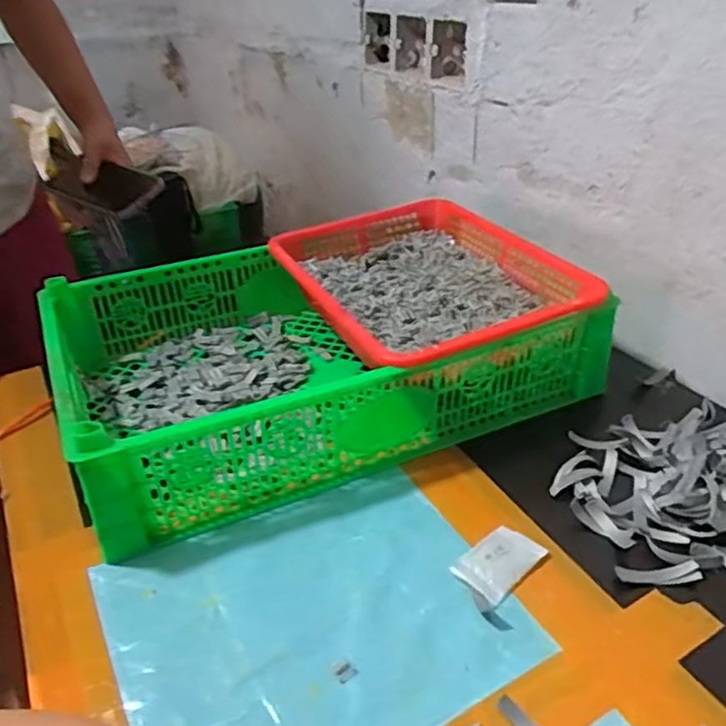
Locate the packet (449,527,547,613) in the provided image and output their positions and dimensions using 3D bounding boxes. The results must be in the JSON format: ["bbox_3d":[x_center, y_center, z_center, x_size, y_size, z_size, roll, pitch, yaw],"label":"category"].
[{"bbox_3d":[0.093,0.140,0.466,0.071,0.012,0.038,-27,39,-35],"label":"packet"}]

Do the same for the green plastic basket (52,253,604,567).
[{"bbox_3d":[-0.040,-0.021,0.641,0.464,0.103,0.286,-15,34,-21],"label":"green plastic basket"}]

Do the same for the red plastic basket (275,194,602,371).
[{"bbox_3d":[0.060,-0.074,0.672,0.241,0.067,0.300,-14,33,-20],"label":"red plastic basket"}]

